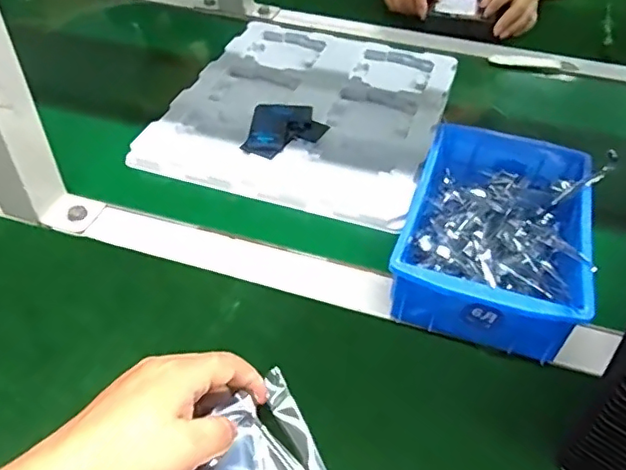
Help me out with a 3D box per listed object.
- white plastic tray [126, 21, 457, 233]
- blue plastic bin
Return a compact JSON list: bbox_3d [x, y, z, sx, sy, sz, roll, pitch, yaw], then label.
[{"bbox_3d":[-0.001,-0.147,0.630,0.275,0.020,0.323,14,46,13],"label":"white plastic tray"},{"bbox_3d":[0.146,-0.006,0.456,0.127,0.061,0.201,15,46,13],"label":"blue plastic bin"}]

